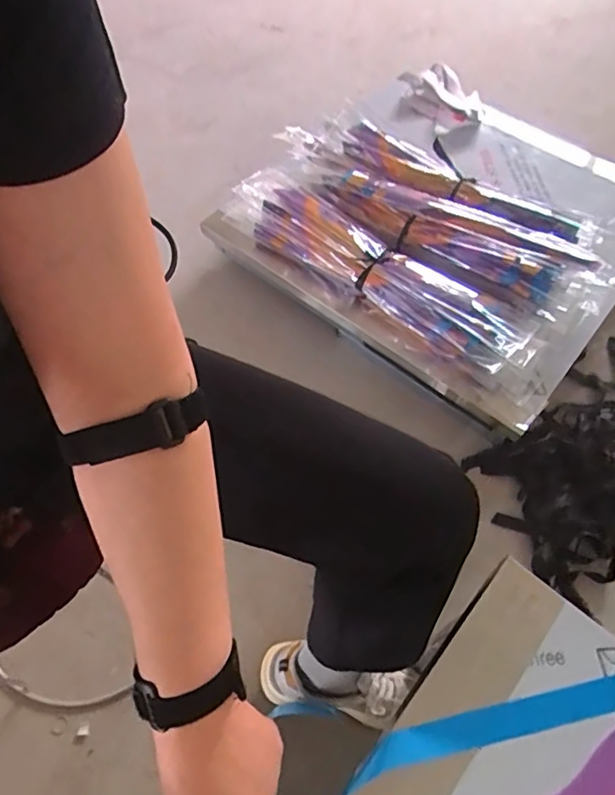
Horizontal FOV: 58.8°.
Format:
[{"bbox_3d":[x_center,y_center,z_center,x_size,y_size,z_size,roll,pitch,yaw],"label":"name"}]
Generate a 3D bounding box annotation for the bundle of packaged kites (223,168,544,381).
[{"bbox_3d":[0.129,-0.253,1.072,0.675,0.080,0.146,37,65,18],"label":"bundle of packaged kites"}]

